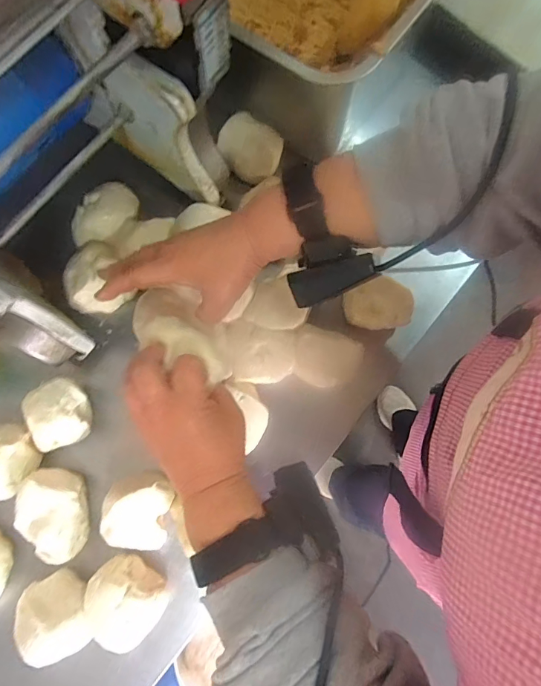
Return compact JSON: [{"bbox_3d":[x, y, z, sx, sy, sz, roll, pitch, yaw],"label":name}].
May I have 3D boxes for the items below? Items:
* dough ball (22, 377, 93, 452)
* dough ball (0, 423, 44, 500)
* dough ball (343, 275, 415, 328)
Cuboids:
[{"bbox_3d":[-0.217,0.073,0.435,0.059,0.057,0.067,-17,77,-3],"label":"dough ball"},{"bbox_3d":[-0.275,0.120,0.435,0.063,0.053,0.068,0,77,1],"label":"dough ball"},{"bbox_3d":[0.111,-0.038,0.438,0.070,0.044,0.050,-1,77,1],"label":"dough ball"}]

